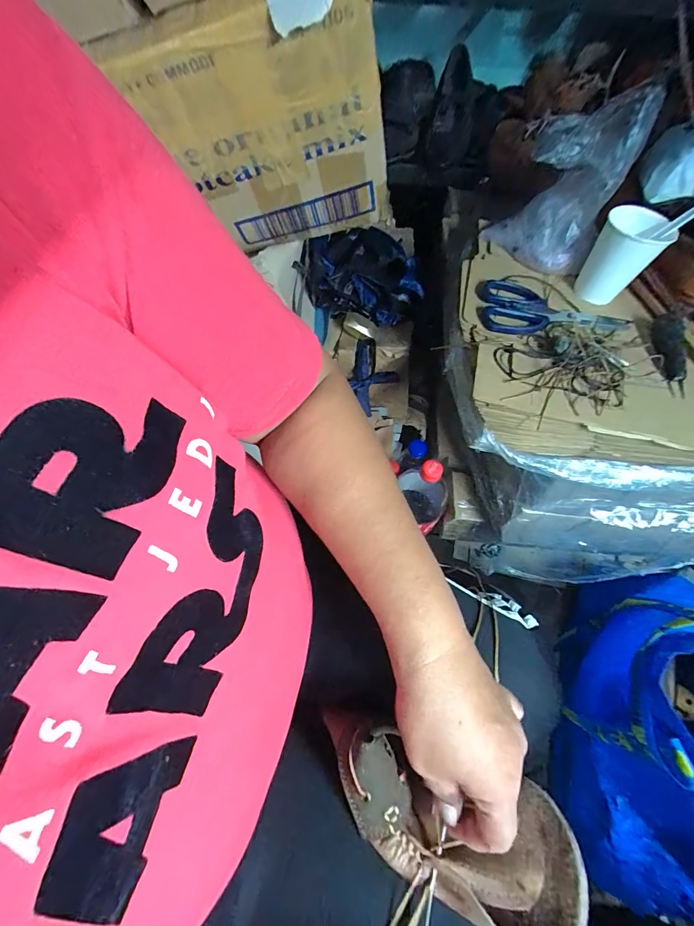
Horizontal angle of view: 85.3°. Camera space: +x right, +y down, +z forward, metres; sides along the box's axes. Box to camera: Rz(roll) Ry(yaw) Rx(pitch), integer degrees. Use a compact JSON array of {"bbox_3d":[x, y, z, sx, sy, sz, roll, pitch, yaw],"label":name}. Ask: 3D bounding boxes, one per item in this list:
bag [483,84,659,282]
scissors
[{"bbox_3d":[0.258,-0.339,0.454,0.132,0.161,0.117,27,62,14],"label":"bag"},{"bbox_3d":[0.249,-0.177,0.451,0.176,0.010,0.081,13,60,6],"label":"scissors"}]

